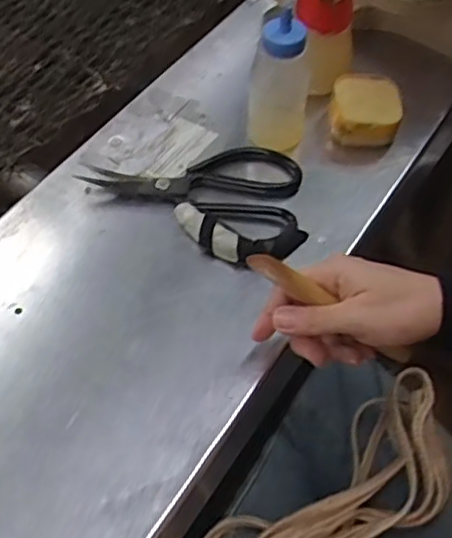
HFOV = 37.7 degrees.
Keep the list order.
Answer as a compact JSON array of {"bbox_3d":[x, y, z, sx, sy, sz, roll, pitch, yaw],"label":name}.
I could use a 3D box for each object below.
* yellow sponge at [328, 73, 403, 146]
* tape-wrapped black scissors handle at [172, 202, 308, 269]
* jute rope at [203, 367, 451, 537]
[{"bbox_3d":[0.124,-0.144,0.601,0.062,0.051,0.061,4,55,2],"label":"yellow sponge"},{"bbox_3d":[0.010,-0.025,0.532,0.106,0.027,0.043,7,55,4],"label":"tape-wrapped black scissors handle"},{"bbox_3d":[0.052,0.253,0.511,0.156,0.084,0.371,24,58,15],"label":"jute rope"}]

